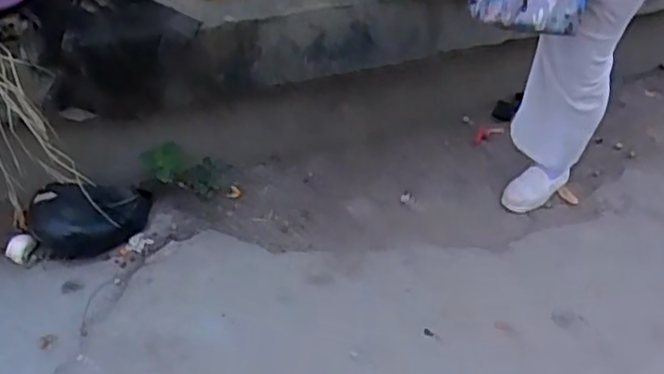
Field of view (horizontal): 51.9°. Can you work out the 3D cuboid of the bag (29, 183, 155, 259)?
[{"bbox_3d":[-0.560,0.067,1.612,0.282,0.145,0.128,-16,47,-18],"label":"bag"}]

